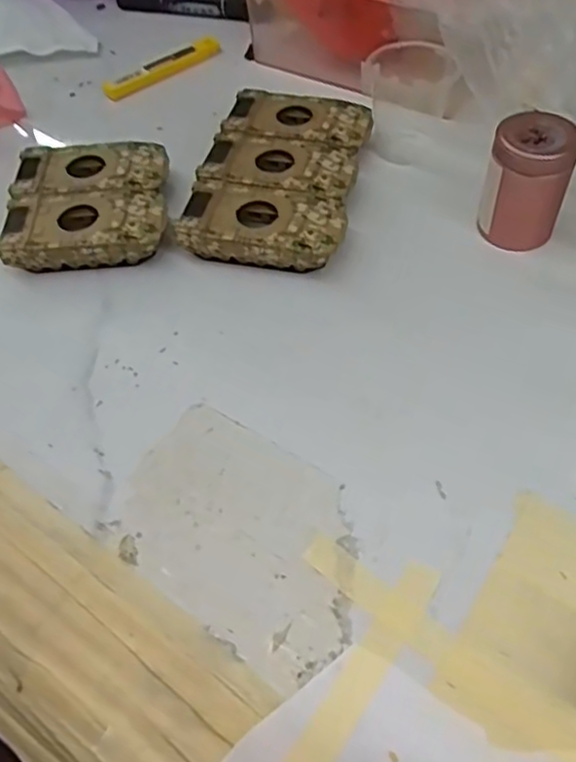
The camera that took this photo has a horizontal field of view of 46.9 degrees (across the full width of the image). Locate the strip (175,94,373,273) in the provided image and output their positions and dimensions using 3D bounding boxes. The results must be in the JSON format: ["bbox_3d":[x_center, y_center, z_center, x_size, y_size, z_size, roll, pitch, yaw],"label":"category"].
[{"bbox_3d":[-0.004,-0.129,0.428,0.094,0.032,0.148,9,53,9],"label":"strip"}]

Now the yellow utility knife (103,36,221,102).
[{"bbox_3d":[-0.097,-0.246,0.527,0.104,0.014,0.018,-35,58,-22],"label":"yellow utility knife"}]

